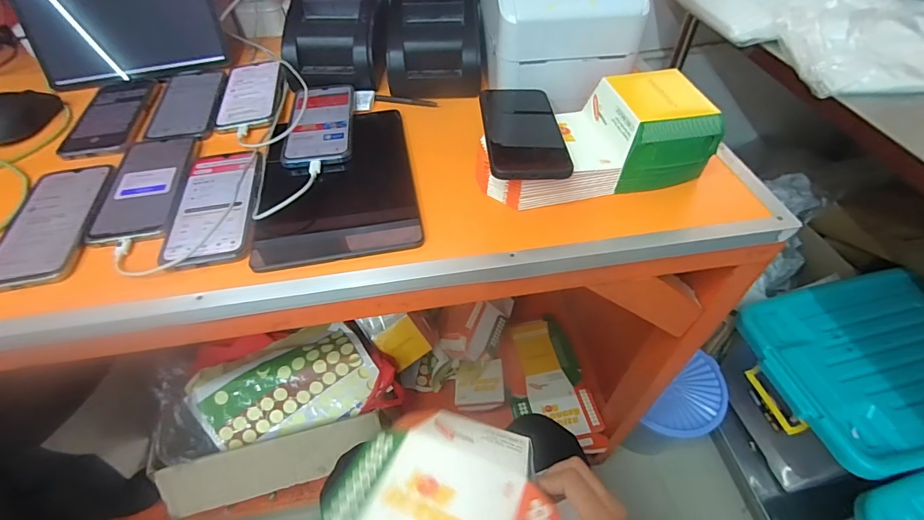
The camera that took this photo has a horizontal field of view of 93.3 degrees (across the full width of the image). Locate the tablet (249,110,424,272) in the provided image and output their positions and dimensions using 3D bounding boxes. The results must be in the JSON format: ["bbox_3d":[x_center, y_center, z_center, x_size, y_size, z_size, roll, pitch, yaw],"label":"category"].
[{"bbox_3d":[-0.140,-0.093,0.496,0.164,0.011,0.250,-9,51,-7],"label":"tablet"}]

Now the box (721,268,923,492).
[{"bbox_3d":[0.849,0.265,0.948,0.474,0.287,0.360,-10,51,-8],"label":"box"}]

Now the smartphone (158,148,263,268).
[{"bbox_3d":[-0.261,-0.064,0.466,0.081,0.008,0.175,-9,51,-7],"label":"smartphone"}]

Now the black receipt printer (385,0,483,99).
[{"bbox_3d":[-0.037,-0.315,0.617,0.130,0.098,0.155,1,50,1],"label":"black receipt printer"}]

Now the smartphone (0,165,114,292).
[{"bbox_3d":[-0.427,-0.043,0.455,0.086,0.010,0.180,-11,51,-9],"label":"smartphone"}]

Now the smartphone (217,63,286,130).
[{"bbox_3d":[-0.294,-0.240,0.617,0.084,0.014,0.177,-8,50,-7],"label":"smartphone"}]

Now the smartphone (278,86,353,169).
[{"bbox_3d":[-0.178,-0.180,0.554,0.078,0.012,0.180,-6,50,-5],"label":"smartphone"}]

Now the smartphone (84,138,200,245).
[{"bbox_3d":[-0.351,-0.087,0.489,0.086,0.006,0.176,-11,51,-9],"label":"smartphone"}]

